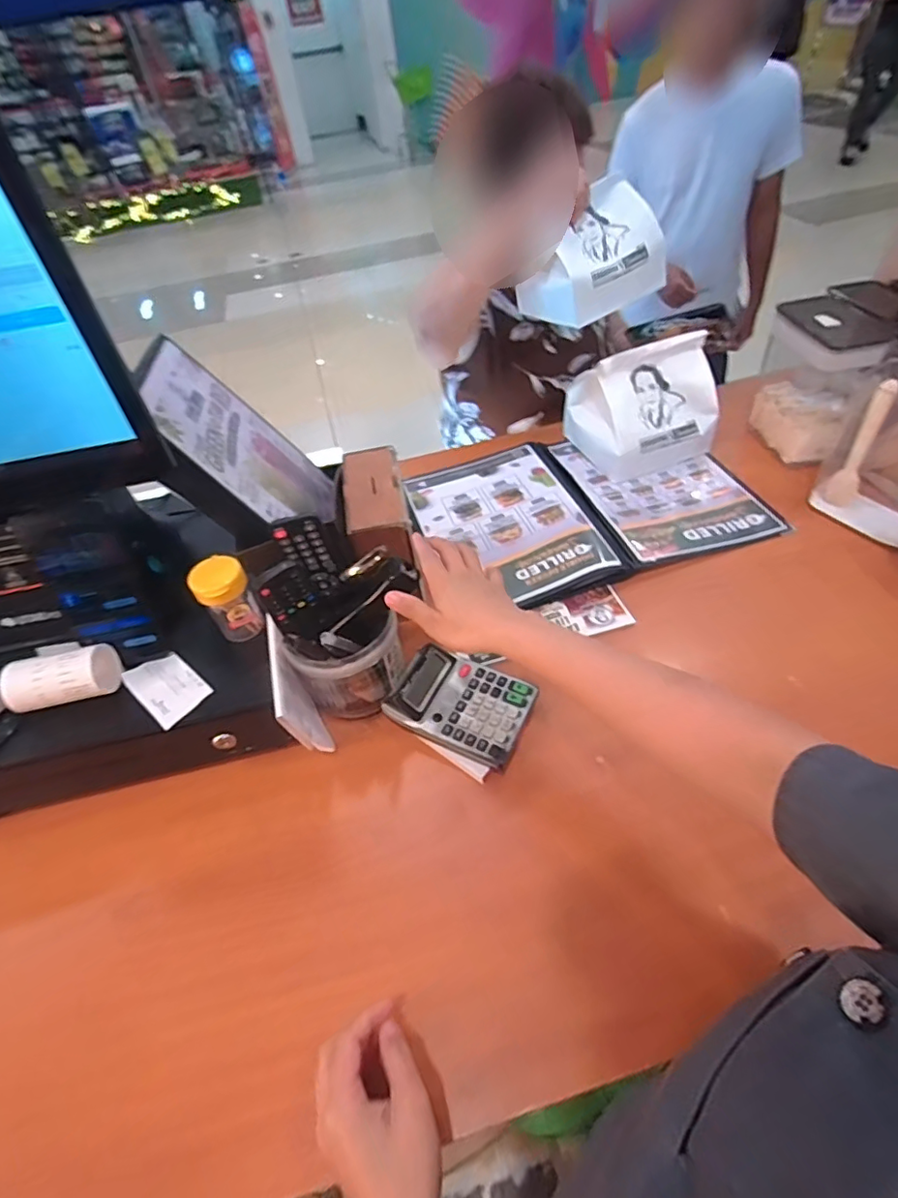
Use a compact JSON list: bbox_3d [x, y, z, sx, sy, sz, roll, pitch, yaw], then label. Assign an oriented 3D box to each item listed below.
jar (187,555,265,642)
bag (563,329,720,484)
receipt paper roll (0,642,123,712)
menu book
[{"bbox_3d":[-0.208,0.005,0.531,0.055,0.082,0.058,-4,48,4],"label":"jar"},{"bbox_3d":[0.282,-0.289,0.798,0.170,0.145,0.144,-17,51,-9],"label":"bag"},{"bbox_3d":[-0.357,0.074,0.502,0.087,0.045,0.049,-19,49,-9],"label":"receipt paper roll"},{"bbox_3d":[0.185,-0.143,0.770,0.452,0.016,0.303,-15,51,-7],"label":"menu book"}]

